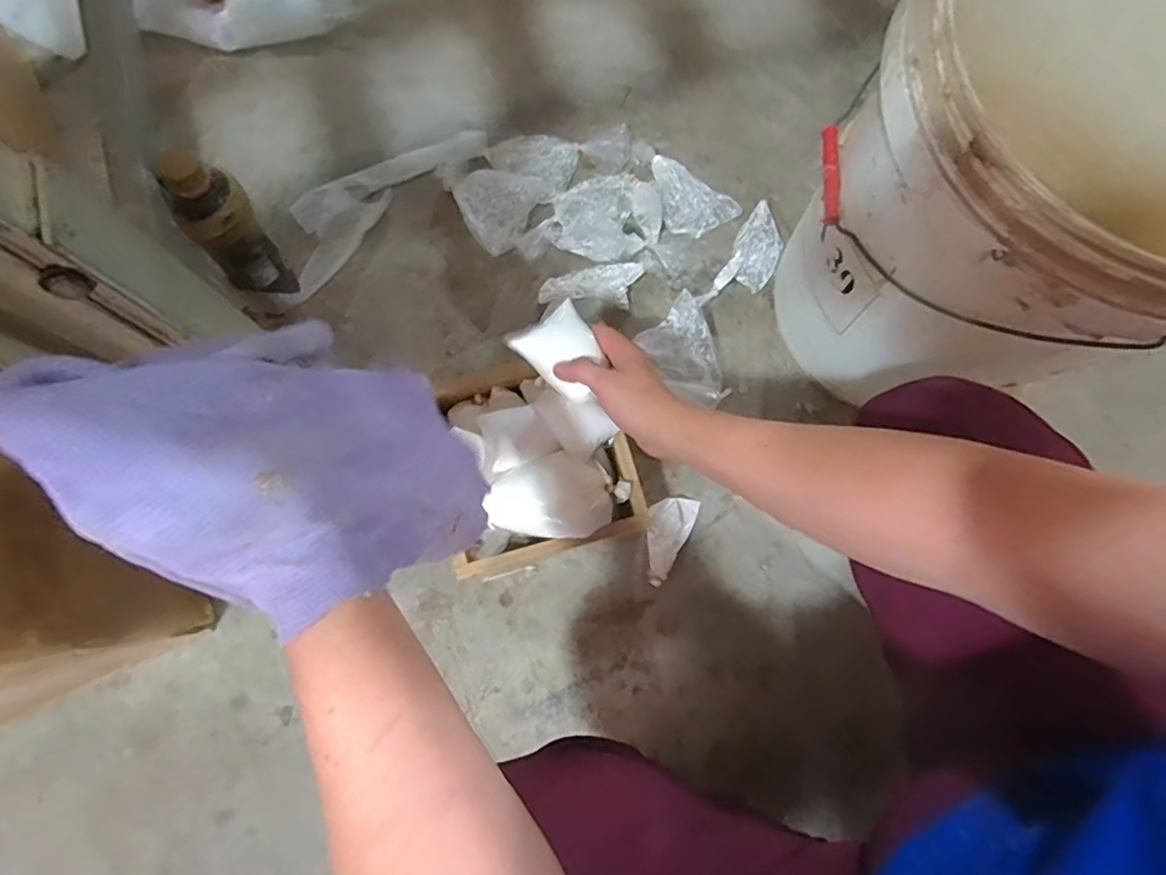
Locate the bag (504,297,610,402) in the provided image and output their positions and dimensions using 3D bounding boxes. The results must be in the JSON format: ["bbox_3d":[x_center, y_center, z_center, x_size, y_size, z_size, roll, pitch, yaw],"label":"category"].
[{"bbox_3d":[-0.015,-0.070,0.521,0.063,0.026,0.069,-38,83,-7],"label":"bag"}]

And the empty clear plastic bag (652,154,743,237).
[{"bbox_3d":[0.115,-0.271,0.707,0.114,0.014,0.066,39,81,6],"label":"empty clear plastic bag"}]

